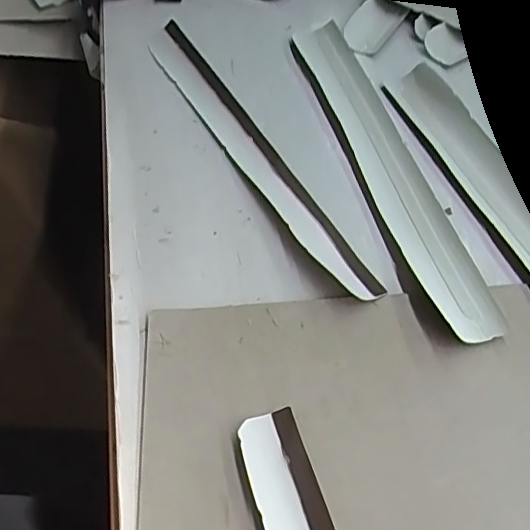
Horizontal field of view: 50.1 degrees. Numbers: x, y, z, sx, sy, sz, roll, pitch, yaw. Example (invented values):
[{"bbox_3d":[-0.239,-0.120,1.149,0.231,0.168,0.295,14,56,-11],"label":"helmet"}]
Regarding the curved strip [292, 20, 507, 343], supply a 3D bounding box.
[{"bbox_3d":[0.066,-0.066,0.330,0.034,0.010,0.253,-14,54,-7],"label":"curved strip"}]

